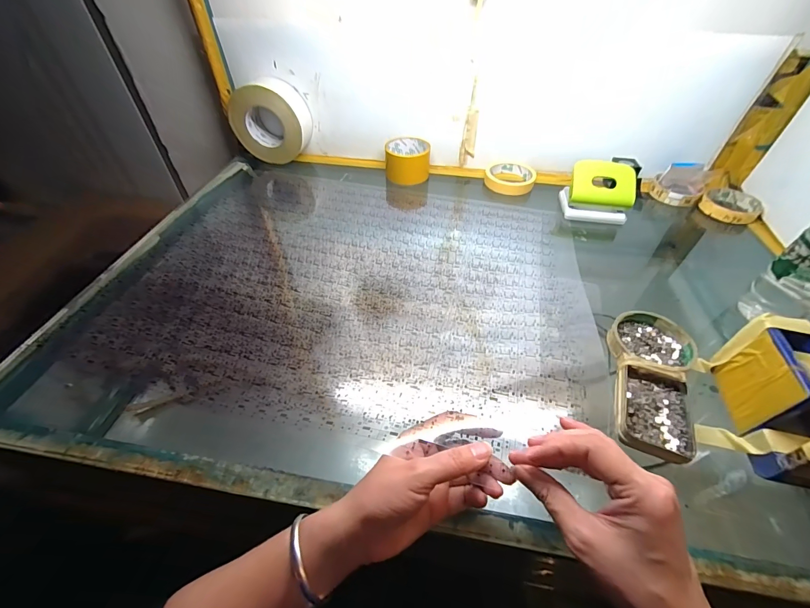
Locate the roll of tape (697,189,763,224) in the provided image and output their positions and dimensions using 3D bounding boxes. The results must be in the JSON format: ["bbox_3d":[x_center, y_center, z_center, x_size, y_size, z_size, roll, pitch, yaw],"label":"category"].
[{"bbox_3d":[0.583,-0.176,0.623,0.103,0.022,0.086,-27,52,-25],"label":"roll of tape"}]

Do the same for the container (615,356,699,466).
[{"bbox_3d":[0.246,0.102,0.343,0.069,0.021,0.095,17,48,15],"label":"container"}]

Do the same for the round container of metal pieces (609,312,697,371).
[{"bbox_3d":[0.281,0.045,0.399,0.083,0.018,0.080,1,46,-1],"label":"round container of metal pieces"}]

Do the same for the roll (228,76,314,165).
[{"bbox_3d":[-0.260,-0.349,0.685,0.147,0.141,0.056,5,46,4],"label":"roll"}]

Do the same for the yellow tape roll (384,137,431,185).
[{"bbox_3d":[0.006,-0.280,0.683,0.085,0.054,0.092,1,46,-1],"label":"yellow tape roll"}]

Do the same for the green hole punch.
[{"bbox_3d":[0.333,-0.195,0.598,0.103,0.080,0.067,9,46,7],"label":"green hole punch"}]

